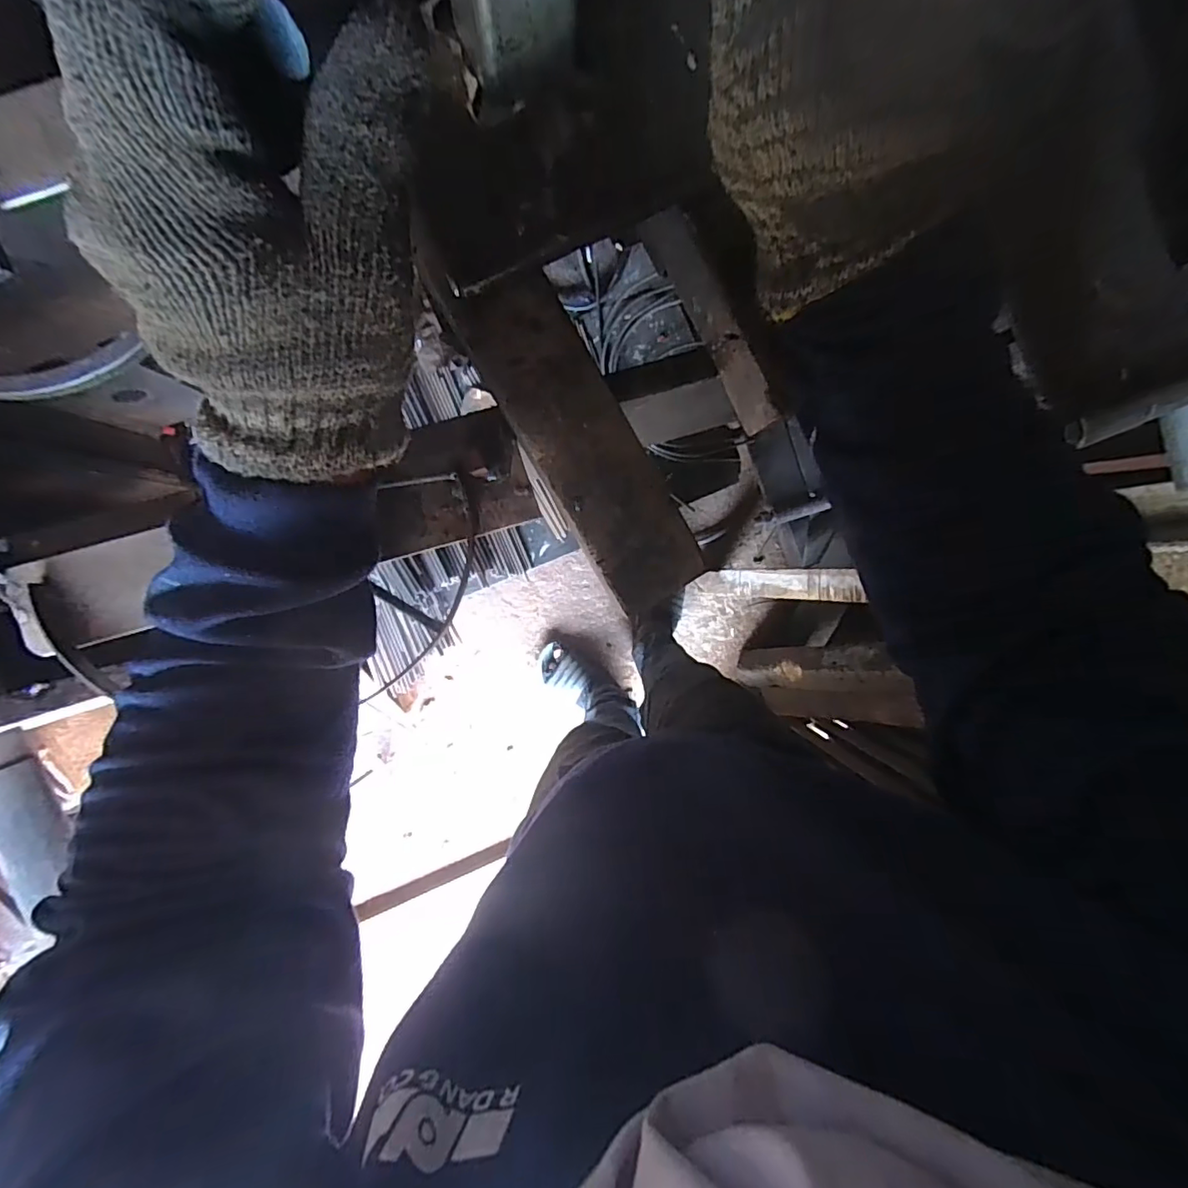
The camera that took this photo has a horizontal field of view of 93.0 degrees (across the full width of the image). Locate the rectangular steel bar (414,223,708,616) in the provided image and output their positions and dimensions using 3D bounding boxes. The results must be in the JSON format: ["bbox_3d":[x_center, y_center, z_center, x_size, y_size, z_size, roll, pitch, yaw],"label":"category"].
[{"bbox_3d":[-0.009,-0.078,0.270,0.050,0.009,0.179,-31,95,0],"label":"rectangular steel bar"}]

